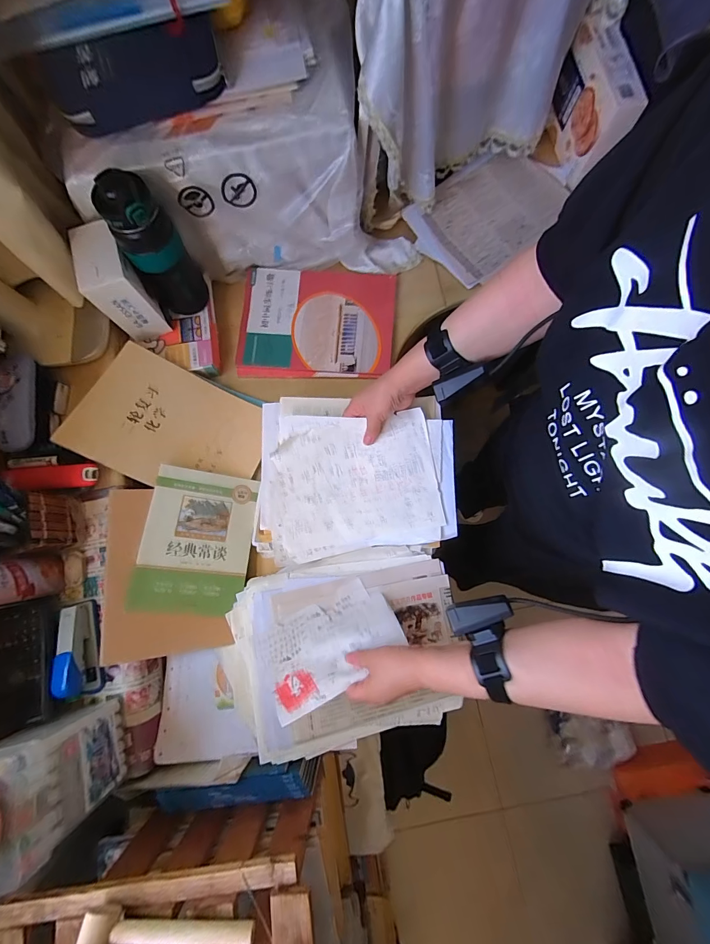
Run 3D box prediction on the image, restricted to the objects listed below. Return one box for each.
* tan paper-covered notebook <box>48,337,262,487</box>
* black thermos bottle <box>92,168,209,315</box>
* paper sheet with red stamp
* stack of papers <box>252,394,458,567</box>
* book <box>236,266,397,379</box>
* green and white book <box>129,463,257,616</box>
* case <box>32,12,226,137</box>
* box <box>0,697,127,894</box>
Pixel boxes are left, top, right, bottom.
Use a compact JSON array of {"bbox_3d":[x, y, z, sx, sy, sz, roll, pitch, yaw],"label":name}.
[{"bbox_3d":[-0.305,-0.077,0.630,0.278,0.014,0.210,28,68,-16],"label":"tan paper-covered notebook"},{"bbox_3d":[-0.310,-0.345,0.571,0.080,0.221,0.063,-17,80,-2],"label":"black thermos bottle"},{"bbox_3d":[-0.031,0.241,0.522,0.197,0.023,0.129,-19,39,-20],"label":"paper sheet with red stamp"},{"bbox_3d":[-0.006,0.005,0.574,0.315,0.035,0.253,-1,79,1],"label":"stack of papers"},{"bbox_3d":[-0.076,-0.291,0.702,0.296,0.010,0.221,2,80,1],"label":"book"},{"bbox_3d":[-0.253,0.108,0.592,0.160,0.010,0.222,10,73,-19],"label":"green and white book"},{"bbox_3d":[-0.287,-0.511,0.477,0.222,0.068,0.074,-12,80,-1],"label":"case"},{"bbox_3d":[-0.374,0.365,0.431,0.111,0.153,0.118,-17,80,-2],"label":"box"}]

